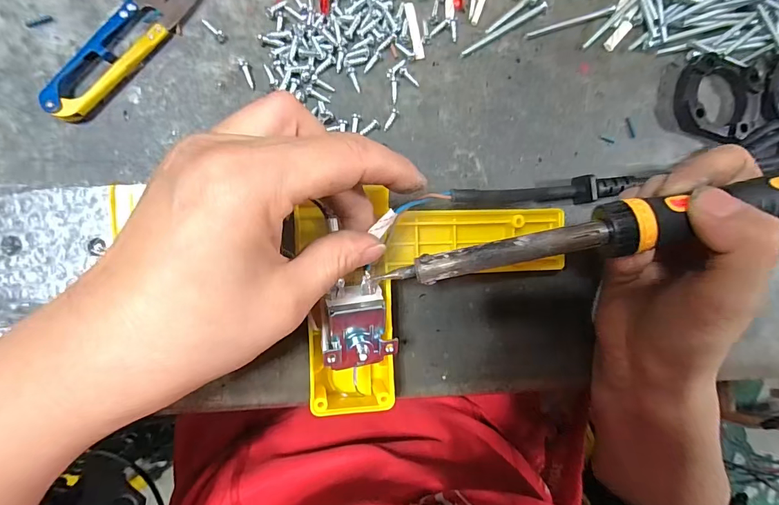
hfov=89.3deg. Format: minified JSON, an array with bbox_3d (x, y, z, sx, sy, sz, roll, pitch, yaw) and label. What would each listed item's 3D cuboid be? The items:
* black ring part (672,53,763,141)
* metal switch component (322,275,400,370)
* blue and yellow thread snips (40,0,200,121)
[{"bbox_3d":[0.216,-0.100,0.257,0.058,0.009,0.051,10,90,-10],"label":"black ring part"},{"bbox_3d":[-0.015,0.033,0.187,0.033,0.012,0.039,-5,93,-10],"label":"metal switch component"},{"bbox_3d":[-0.132,-0.106,0.197,0.022,0.012,0.097,38,86,-9],"label":"blue and yellow thread snips"}]

